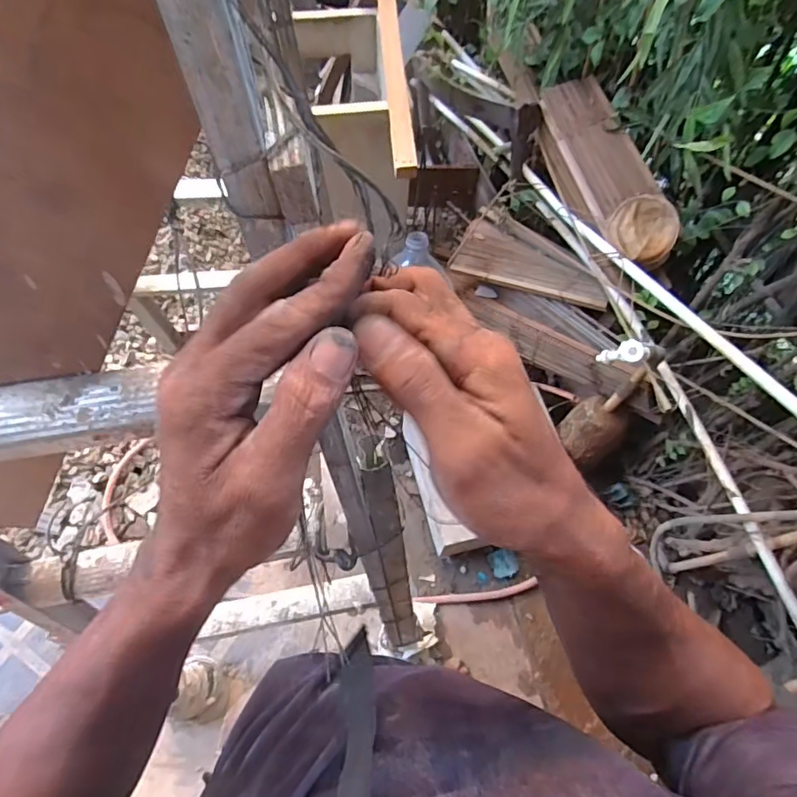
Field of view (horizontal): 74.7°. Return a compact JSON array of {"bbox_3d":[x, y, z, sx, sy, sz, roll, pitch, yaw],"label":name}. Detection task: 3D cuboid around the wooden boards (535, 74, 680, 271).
[{"bbox_3d":[0.489,-0.544,1.271,0.143,0.137,0.521,-12,65,-10],"label":"wooden boards"}]

